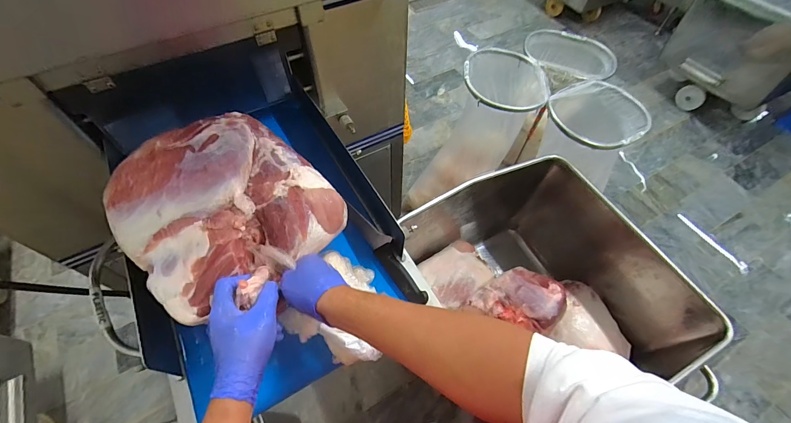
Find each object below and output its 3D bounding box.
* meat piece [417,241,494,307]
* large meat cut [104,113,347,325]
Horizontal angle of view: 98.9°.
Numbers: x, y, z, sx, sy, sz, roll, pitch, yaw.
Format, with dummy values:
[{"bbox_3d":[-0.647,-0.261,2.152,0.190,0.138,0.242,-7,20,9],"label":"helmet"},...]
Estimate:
[{"bbox_3d":[0.222,0.210,1.233,0.244,0.100,0.207,-27,60,-17],"label":"meat piece"},{"bbox_3d":[-0.265,-0.011,0.525,0.284,0.088,0.295,-36,63,-22],"label":"large meat cut"}]

